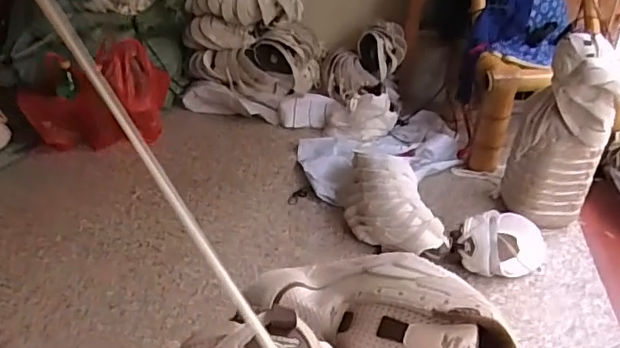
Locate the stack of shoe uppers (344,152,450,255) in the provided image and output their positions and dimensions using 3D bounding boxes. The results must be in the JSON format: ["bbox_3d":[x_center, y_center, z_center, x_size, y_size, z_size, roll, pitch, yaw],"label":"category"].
[{"bbox_3d":[0.184,0.075,1.382,0.190,0.147,0.335,-3,31,-10],"label":"stack of shoe uppers"}]

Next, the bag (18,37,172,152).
[{"bbox_3d":[-0.611,-0.232,1.679,0.229,0.247,0.387,23,36,30],"label":"bag"}]

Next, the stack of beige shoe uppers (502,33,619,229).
[{"bbox_3d":[0.608,-0.089,1.383,0.204,0.444,0.131,13,32,17],"label":"stack of beige shoe uppers"}]

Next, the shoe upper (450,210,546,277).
[{"bbox_3d":[0.451,0.155,1.298,0.257,0.134,0.113,-13,34,-24],"label":"shoe upper"}]

